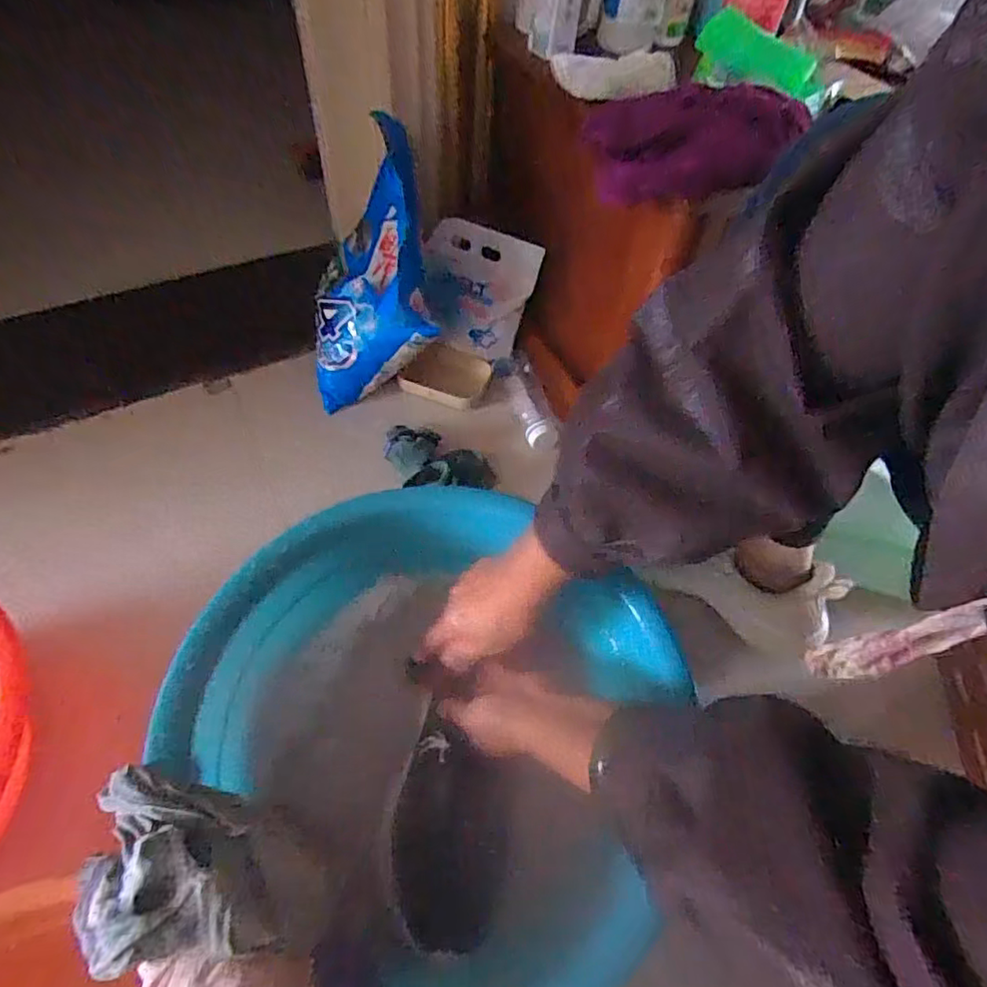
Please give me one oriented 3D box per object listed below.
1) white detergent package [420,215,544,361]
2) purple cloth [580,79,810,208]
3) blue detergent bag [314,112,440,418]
[{"bbox_3d":[-0.030,-0.289,0.831,0.165,0.178,0.032,24,42,6],"label":"white detergent package"},{"bbox_3d":[0.162,-0.295,0.495,0.162,0.069,0.056,-4,55,9],"label":"purple cloth"},{"bbox_3d":[-0.144,-0.273,0.780,0.133,0.358,0.200,10,30,-29],"label":"blue detergent bag"}]

